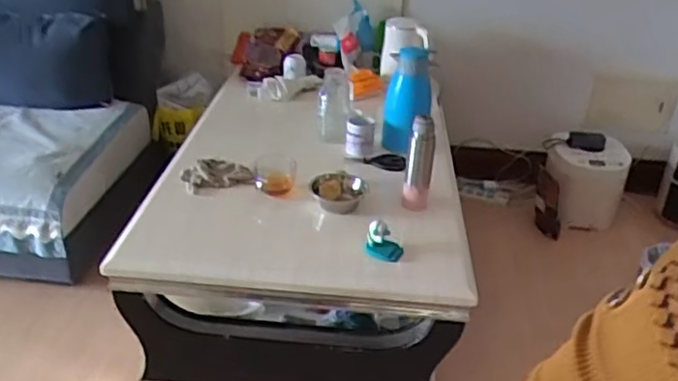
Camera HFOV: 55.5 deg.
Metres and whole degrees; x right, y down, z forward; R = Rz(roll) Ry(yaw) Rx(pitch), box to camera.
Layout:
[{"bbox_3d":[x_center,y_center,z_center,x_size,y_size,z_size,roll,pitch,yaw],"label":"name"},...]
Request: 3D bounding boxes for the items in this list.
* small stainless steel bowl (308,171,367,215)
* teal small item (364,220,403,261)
[{"bbox_3d":[-0.004,0.005,1.591,0.130,0.054,0.121,4,30,-2],"label":"small stainless steel bowl"},{"bbox_3d":[0.099,0.107,1.410,0.081,0.071,0.063,6,29,7],"label":"teal small item"}]

